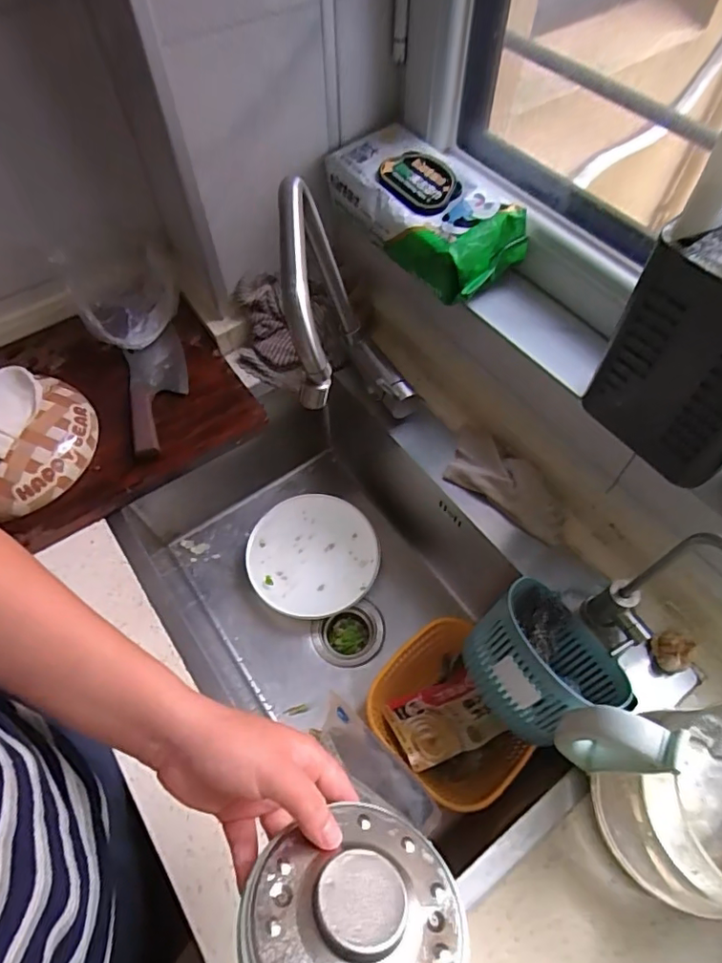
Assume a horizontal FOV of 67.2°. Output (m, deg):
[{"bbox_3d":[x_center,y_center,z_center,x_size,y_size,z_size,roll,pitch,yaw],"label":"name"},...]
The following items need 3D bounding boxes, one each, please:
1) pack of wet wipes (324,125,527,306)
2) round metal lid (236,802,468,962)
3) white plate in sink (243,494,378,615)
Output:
[{"bbox_3d":[0.074,-0.342,0.691,0.119,0.096,0.266,-37,65,-21],"label":"pack of wet wipes"},{"bbox_3d":[0.000,0.252,0.314,0.129,0.026,0.117,-8,30,-32],"label":"round metal lid"},{"bbox_3d":[-0.075,0.117,0.870,0.204,0.026,0.197,0,58,0],"label":"white plate in sink"}]

